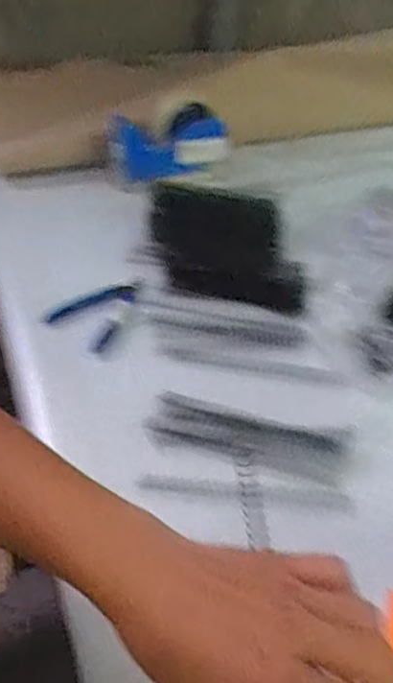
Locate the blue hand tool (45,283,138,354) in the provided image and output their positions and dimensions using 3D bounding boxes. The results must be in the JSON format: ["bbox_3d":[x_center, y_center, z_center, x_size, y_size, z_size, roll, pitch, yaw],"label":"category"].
[{"bbox_3d":[-0.093,-0.031,0.598,0.073,0.008,0.098,26,46,24],"label":"blue hand tool"}]

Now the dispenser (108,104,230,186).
[{"bbox_3d":[-0.031,-0.266,0.799,0.161,0.076,0.057,-11,43,-17],"label":"dispenser"}]

